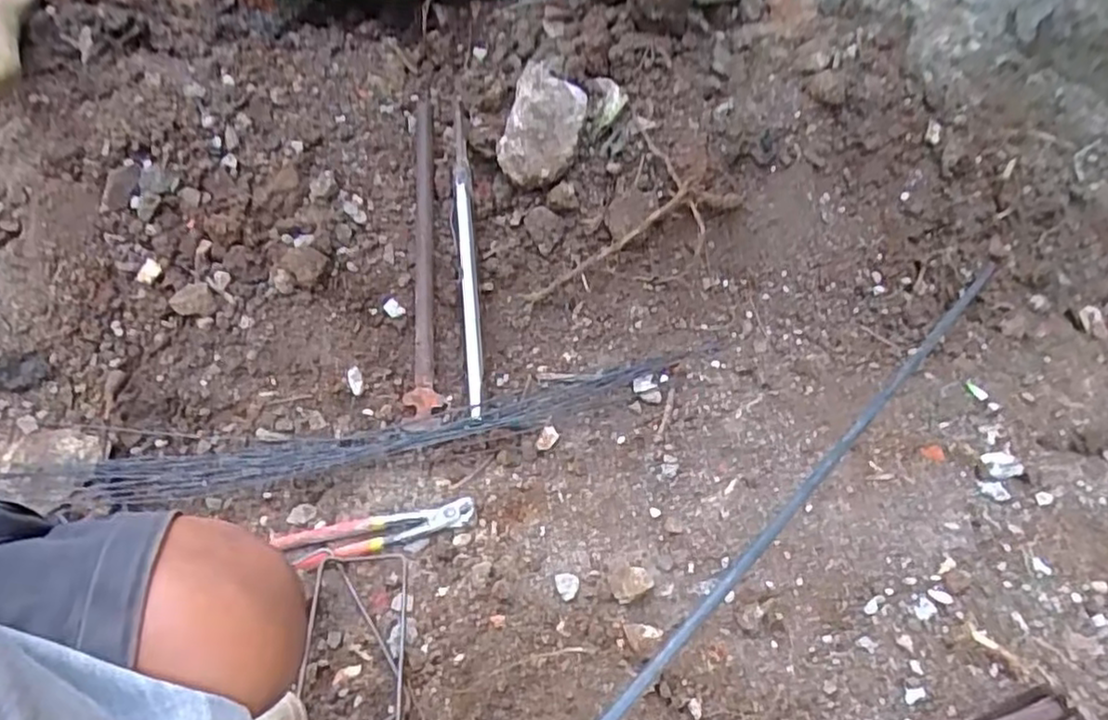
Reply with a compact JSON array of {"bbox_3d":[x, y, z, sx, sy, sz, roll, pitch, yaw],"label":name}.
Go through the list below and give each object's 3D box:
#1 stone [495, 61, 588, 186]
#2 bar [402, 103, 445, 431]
[{"bbox_3d":[-0.016,-0.300,0.892,0.097,0.045,0.155,19,78,6],"label":"stone"},{"bbox_3d":[-0.169,-0.128,0.871,0.041,0.031,0.432,-3,77,0],"label":"bar"}]

